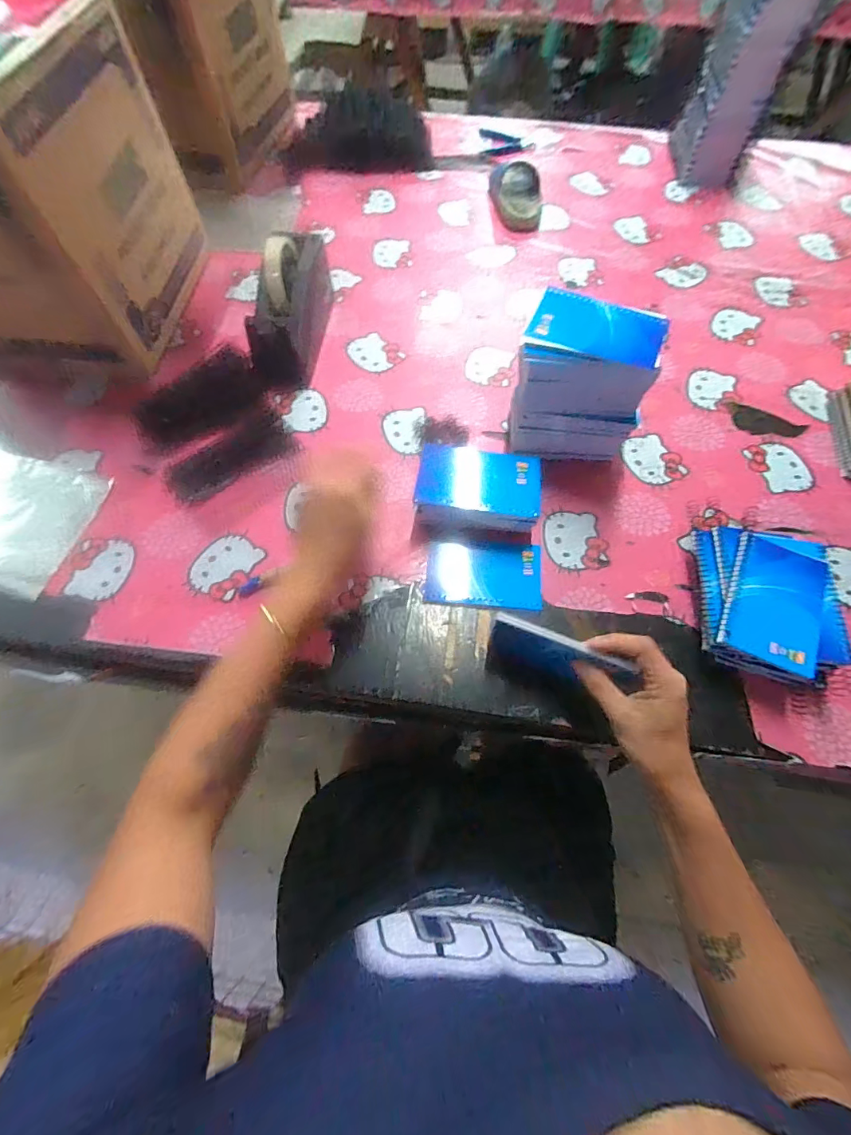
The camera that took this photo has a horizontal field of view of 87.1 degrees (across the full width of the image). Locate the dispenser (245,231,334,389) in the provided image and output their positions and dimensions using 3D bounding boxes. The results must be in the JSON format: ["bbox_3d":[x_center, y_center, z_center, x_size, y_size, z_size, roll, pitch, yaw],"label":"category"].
[{"bbox_3d":[-0.187,-0.366,0.622,0.070,0.114,0.192,6,65,2],"label":"dispenser"}]

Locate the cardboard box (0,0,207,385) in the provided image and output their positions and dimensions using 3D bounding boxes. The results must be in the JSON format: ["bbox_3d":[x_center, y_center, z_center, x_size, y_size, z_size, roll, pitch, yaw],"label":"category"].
[{"bbox_3d":[-0.514,-0.459,0.565,0.300,0.285,0.305,1,65,-1],"label":"cardboard box"}]

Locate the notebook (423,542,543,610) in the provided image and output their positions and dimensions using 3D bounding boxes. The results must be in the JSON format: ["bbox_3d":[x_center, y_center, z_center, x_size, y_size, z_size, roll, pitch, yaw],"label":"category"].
[{"bbox_3d":[0.066,0.008,0.506,0.128,0.008,0.075,3,65,1],"label":"notebook"}]

